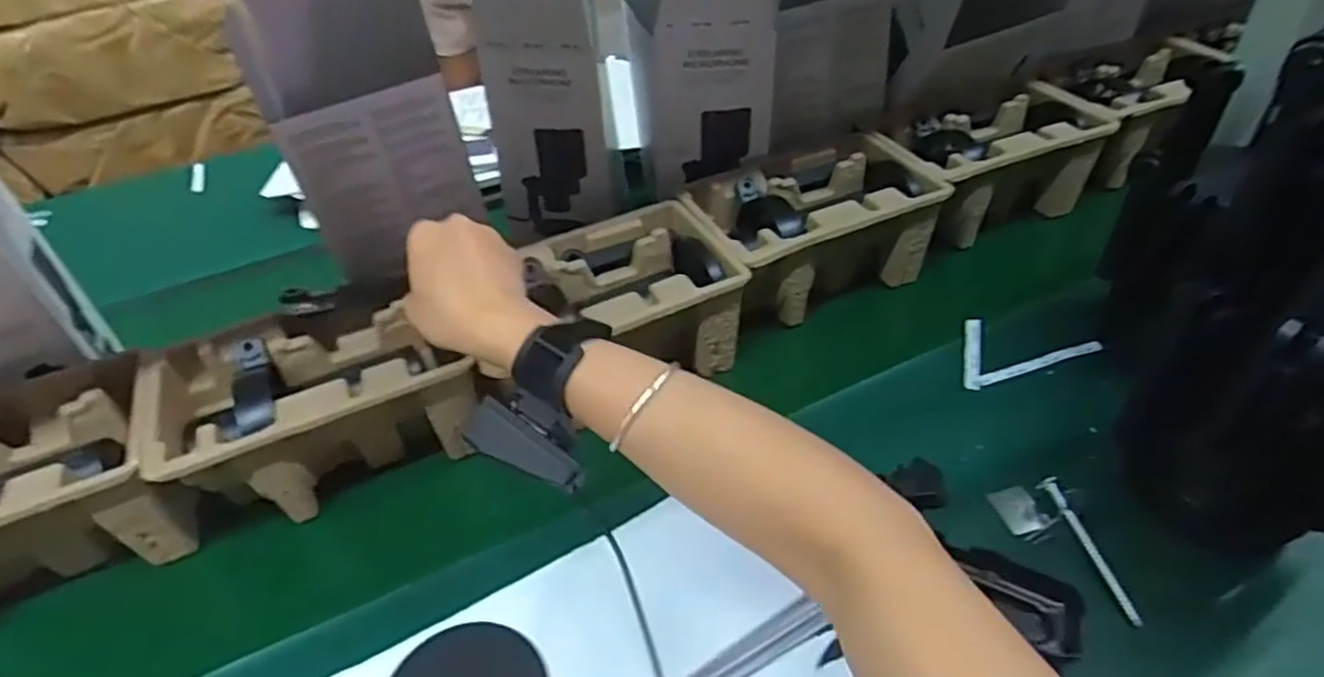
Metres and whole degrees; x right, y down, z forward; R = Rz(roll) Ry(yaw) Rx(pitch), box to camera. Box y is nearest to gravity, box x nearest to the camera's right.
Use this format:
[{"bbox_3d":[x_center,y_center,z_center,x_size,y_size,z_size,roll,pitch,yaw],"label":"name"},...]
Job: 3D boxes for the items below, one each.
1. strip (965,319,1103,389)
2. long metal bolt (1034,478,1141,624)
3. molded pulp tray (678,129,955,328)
[{"bbox_3d":[0.324,0.019,0.625,0.110,0.007,0.092,9,42,16],"label":"strip"},{"bbox_3d":[0.286,0.141,0.479,0.009,0.009,0.101,-16,61,-12],"label":"long metal bolt"},{"bbox_3d":[0.149,-0.104,0.707,0.231,0.103,0.148,-20,43,-17],"label":"molded pulp tray"}]

